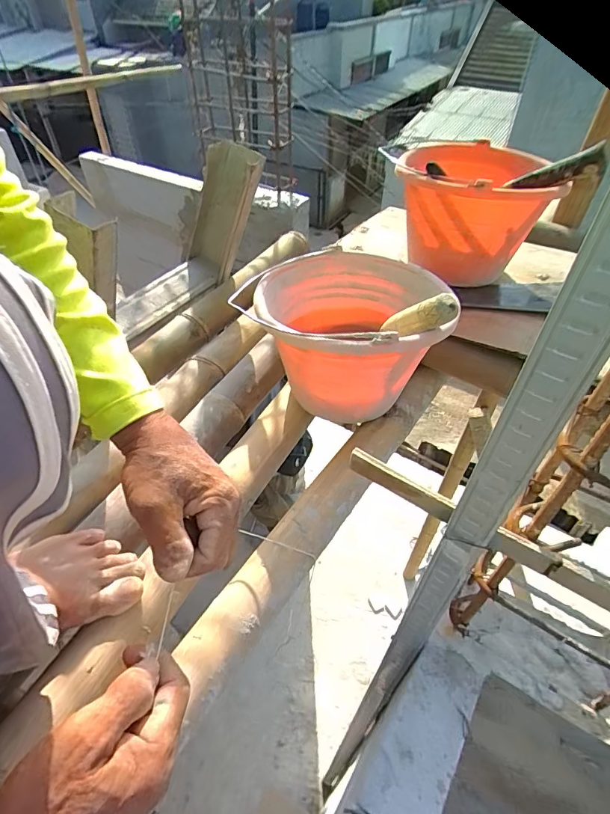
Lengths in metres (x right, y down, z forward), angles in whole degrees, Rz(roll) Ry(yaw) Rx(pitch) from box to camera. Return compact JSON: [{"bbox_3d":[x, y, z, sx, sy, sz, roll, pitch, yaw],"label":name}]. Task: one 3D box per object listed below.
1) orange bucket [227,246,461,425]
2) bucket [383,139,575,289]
[{"bbox_3d":[0.055,-0.095,0.573,0.220,0.181,0.210,0,46,0],"label":"orange bucket"},{"bbox_3d":[0.242,-0.299,0.667,0.206,0.147,0.226,0,46,0],"label":"bucket"}]

